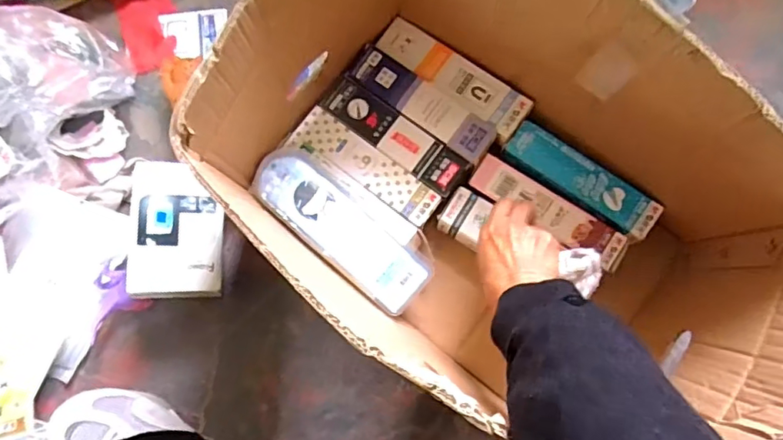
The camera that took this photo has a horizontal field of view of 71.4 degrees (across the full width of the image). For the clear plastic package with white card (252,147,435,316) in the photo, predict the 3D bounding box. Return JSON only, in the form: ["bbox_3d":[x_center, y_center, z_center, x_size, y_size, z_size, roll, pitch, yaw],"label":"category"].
[{"bbox_3d":[-0.050,0.000,0.584,0.215,0.033,0.087,40,84,6],"label":"clear plastic package with white card"}]

